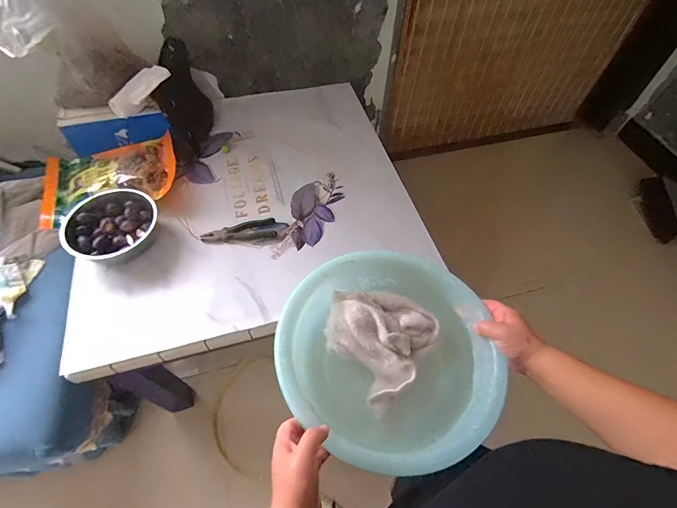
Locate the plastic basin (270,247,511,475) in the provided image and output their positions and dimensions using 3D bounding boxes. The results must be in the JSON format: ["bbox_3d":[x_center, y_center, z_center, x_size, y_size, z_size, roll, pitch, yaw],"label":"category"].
[{"bbox_3d":[0.069,0.142,0.543,0.299,0.100,0.289,1,59,-2],"label":"plastic basin"}]

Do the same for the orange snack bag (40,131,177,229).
[{"bbox_3d":[-0.658,-0.216,1.040,0.371,0.065,0.240,-12,61,-11],"label":"orange snack bag"}]

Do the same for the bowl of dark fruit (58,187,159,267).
[{"bbox_3d":[-0.584,-0.077,0.937,0.211,0.065,0.208,1,59,-2],"label":"bowl of dark fruit"}]

